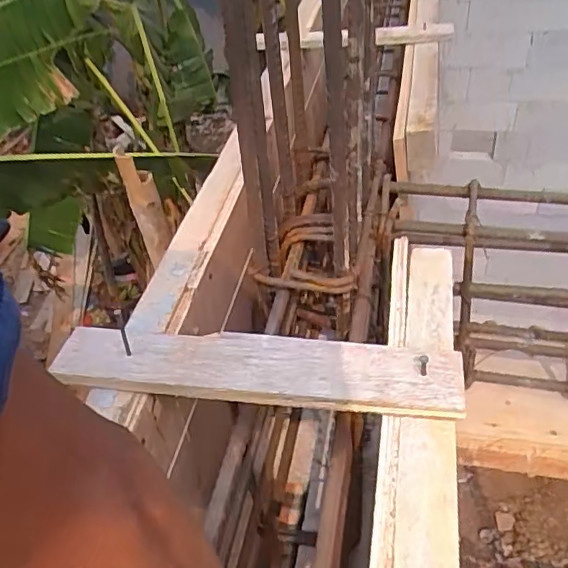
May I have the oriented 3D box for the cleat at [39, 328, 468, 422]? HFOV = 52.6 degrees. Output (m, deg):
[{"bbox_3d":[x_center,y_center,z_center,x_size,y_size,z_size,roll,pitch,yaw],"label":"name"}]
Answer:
[{"bbox_3d":[-0.025,0.059,0.412,0.290,0.015,0.055,3,43,10],"label":"cleat"}]

